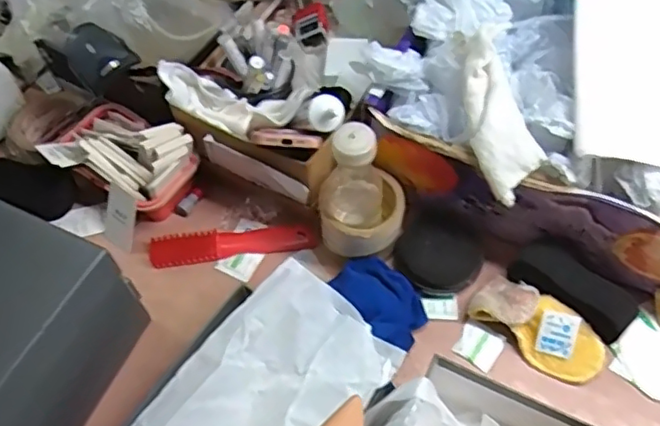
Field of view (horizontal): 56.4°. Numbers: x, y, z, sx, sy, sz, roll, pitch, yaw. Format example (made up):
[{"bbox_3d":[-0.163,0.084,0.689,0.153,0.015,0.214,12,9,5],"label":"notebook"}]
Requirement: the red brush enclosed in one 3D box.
[{"bbox_3d":[-0.112,0.036,0.718,0.185,0.023,0.036,-8,58,-2],"label":"red brush"}]

